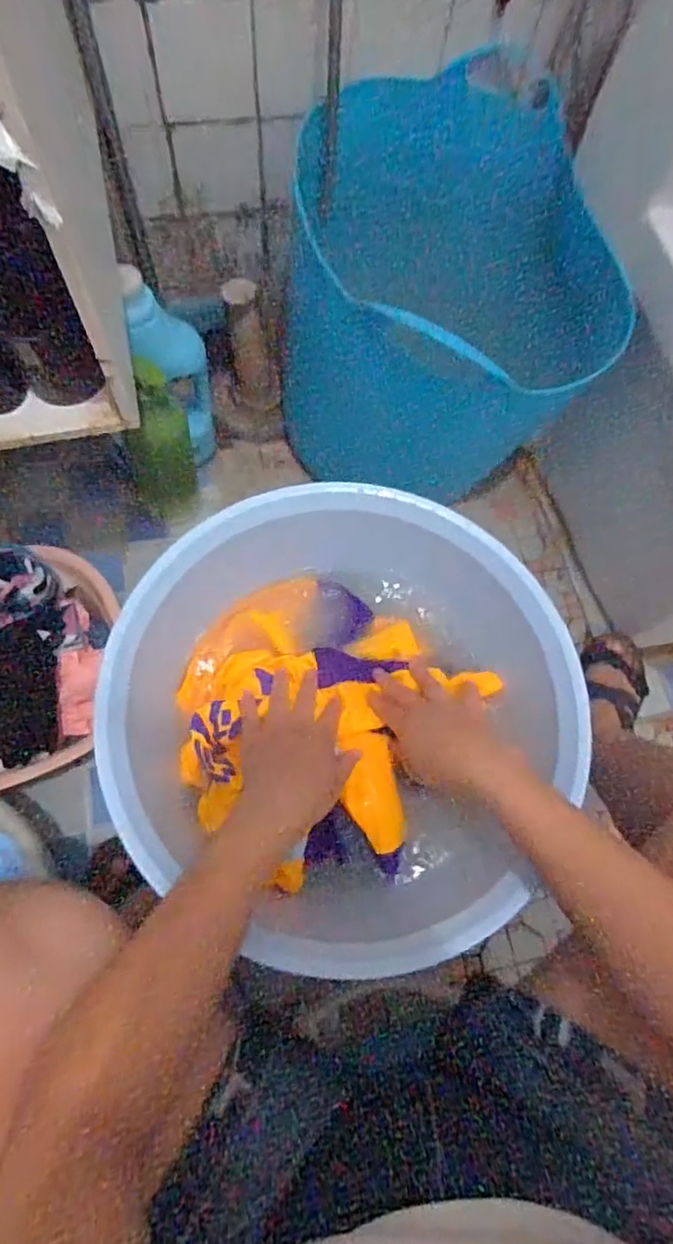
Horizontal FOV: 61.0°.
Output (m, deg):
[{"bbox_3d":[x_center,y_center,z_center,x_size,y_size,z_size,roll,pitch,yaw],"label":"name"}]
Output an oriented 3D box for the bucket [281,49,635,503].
[{"bbox_3d":[0.149,-0.429,0.815,0.440,0.366,0.353,-7,72,-7],"label":"bucket"}]

